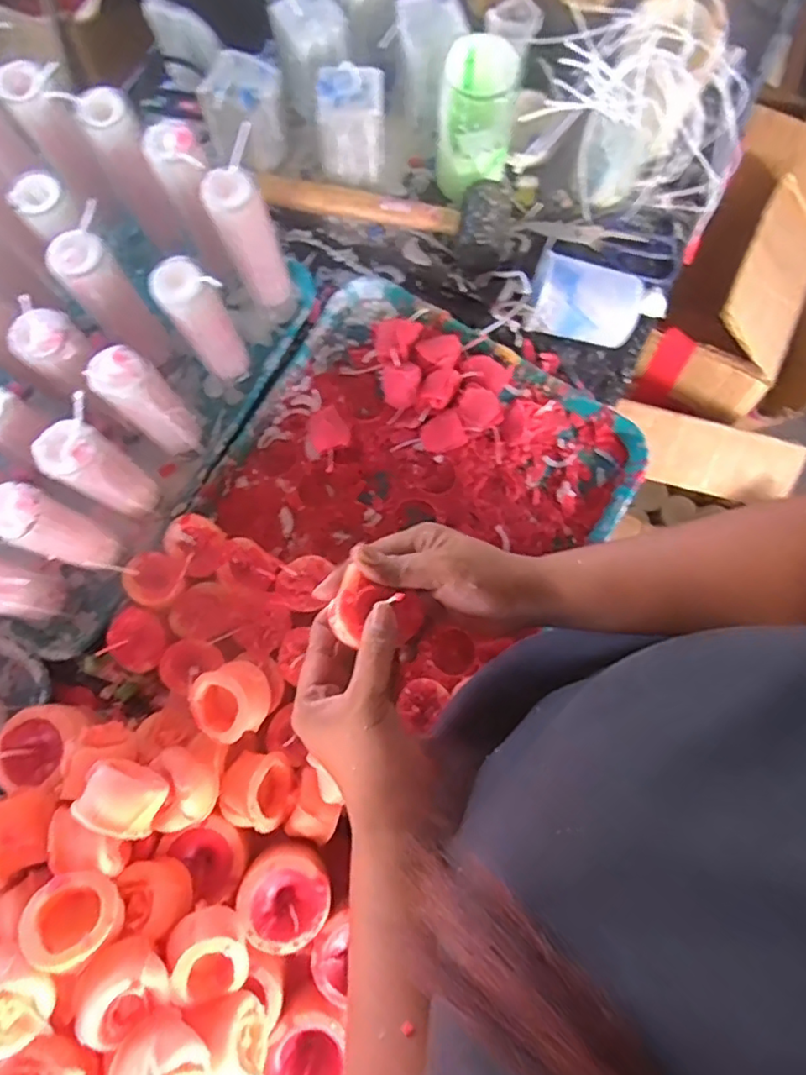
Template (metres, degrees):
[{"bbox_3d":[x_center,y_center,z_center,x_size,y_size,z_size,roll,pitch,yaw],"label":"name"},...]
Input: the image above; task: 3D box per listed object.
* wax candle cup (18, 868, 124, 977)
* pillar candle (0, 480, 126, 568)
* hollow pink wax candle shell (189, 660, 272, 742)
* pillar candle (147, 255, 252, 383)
[{"bbox_3d":[-0.217,0.253,0.398,0.053,0.031,0.056,35,54,21],"label":"wax candle cup"},{"bbox_3d":[-0.268,-0.006,0.470,0.043,0.132,0.040,0,79,-1],"label":"pillar candle"},{"bbox_3d":[-0.135,0.131,0.479,0.059,0.050,0.054,0,79,-1],"label":"hollow pink wax candle shell"},{"bbox_3d":[-0.166,-0.175,0.519,0.048,0.157,0.041,-37,82,-8],"label":"pillar candle"}]

